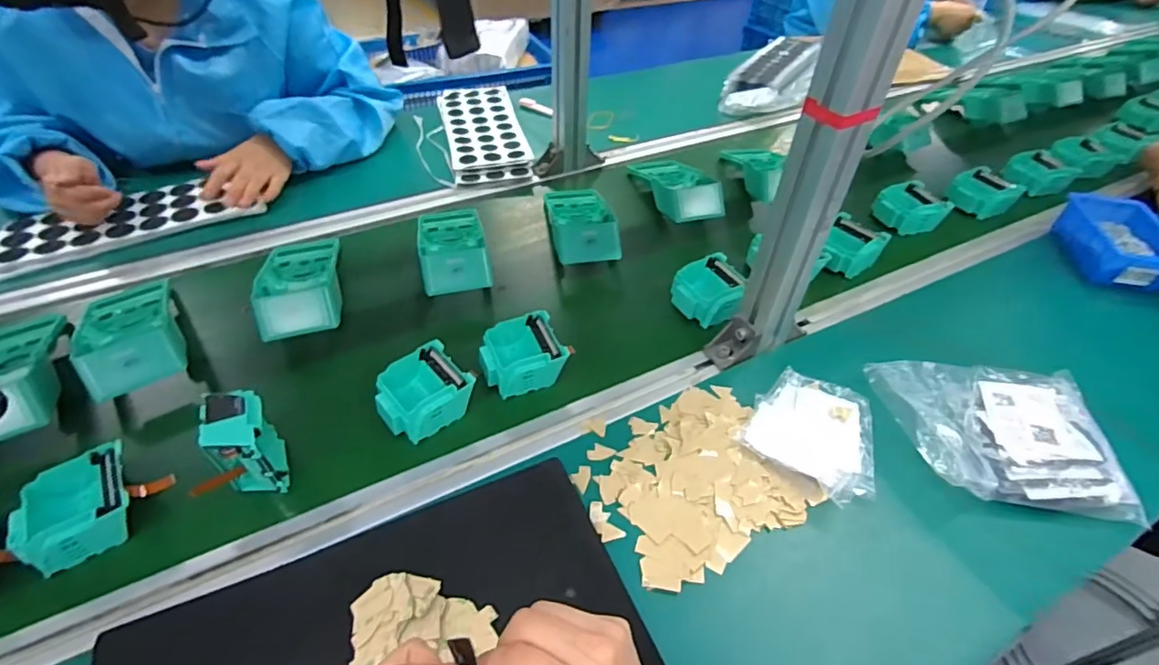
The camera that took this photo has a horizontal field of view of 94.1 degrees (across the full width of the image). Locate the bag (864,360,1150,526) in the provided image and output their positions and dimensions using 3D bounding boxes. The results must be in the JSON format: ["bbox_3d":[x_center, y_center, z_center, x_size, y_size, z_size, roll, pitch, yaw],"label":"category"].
[{"bbox_3d":[0.383,0.086,0.497,0.188,0.037,0.140,2,45,5],"label":"bag"}]

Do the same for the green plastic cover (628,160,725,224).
[{"bbox_3d":[0.143,-0.222,0.805,0.090,0.055,0.189,-13,46,-11],"label":"green plastic cover"}]

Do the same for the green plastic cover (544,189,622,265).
[{"bbox_3d":[0.001,-0.151,0.734,0.089,0.048,0.188,-4,34,-5],"label":"green plastic cover"}]

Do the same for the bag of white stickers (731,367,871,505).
[{"bbox_3d":[0.222,0.090,0.507,0.114,0.017,0.131,22,50,23],"label":"bag of white stickers"}]

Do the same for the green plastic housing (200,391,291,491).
[{"bbox_3d":[-0.284,0.098,0.458,0.049,0.083,0.068,-18,47,-15],"label":"green plastic housing"}]

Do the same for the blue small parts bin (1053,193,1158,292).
[{"bbox_3d":[0.715,-0.122,0.714,0.099,0.044,0.148,5,45,8],"label":"blue small parts bin"}]

